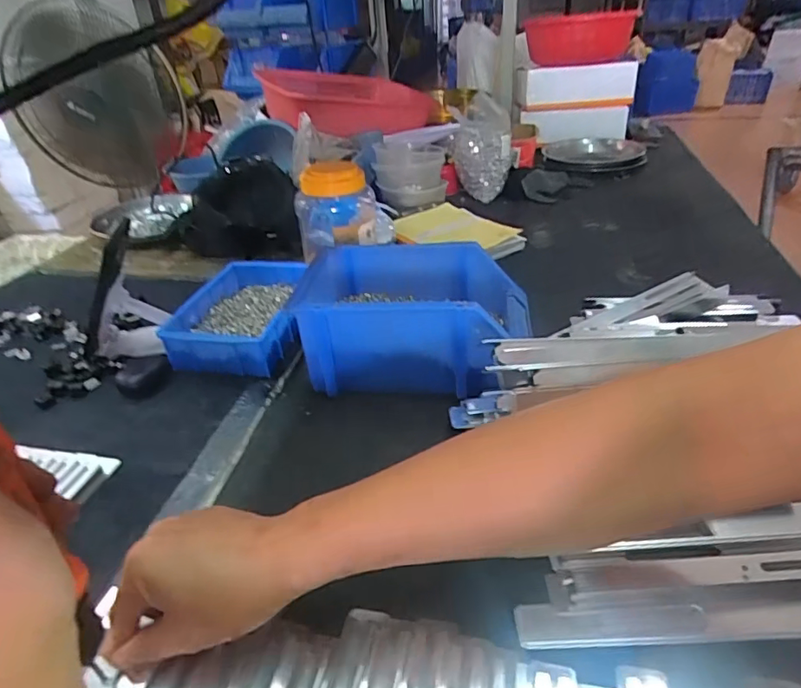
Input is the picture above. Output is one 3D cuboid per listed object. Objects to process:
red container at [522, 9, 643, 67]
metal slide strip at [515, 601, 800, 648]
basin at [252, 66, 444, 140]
[{"bbox_3d":[0.413,-0.712,1.213,0.193,0.101,0.231,-6,33,-2],"label":"red container"},{"bbox_3d":[0.182,0.178,0.333,0.212,0.012,0.027,-3,33,4],"label":"metal slide strip"},{"bbox_3d":[-0.107,-0.546,1.163,0.362,0.114,0.362,-4,35,3],"label":"basin"}]

